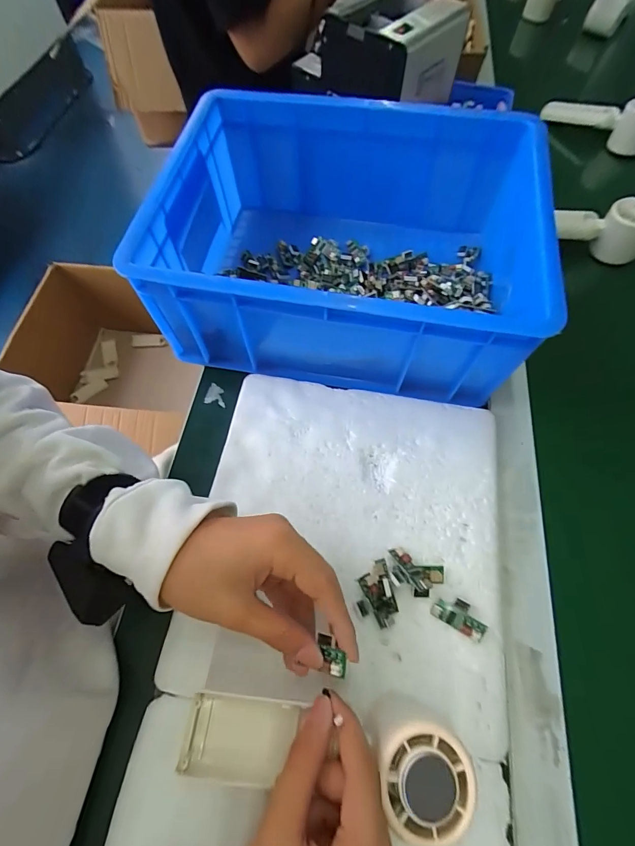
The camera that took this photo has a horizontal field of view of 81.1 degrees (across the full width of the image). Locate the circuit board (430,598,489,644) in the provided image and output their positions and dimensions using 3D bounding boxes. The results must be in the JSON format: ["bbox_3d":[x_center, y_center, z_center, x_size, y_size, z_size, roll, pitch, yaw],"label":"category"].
[{"bbox_3d":[0.108,0.146,0.281,0.040,0.010,0.021,29,68,13],"label":"circuit board"}]

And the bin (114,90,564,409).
[{"bbox_3d":[0.029,-0.176,0.373,0.346,0.128,0.256,9,65,5],"label":"bin"}]

